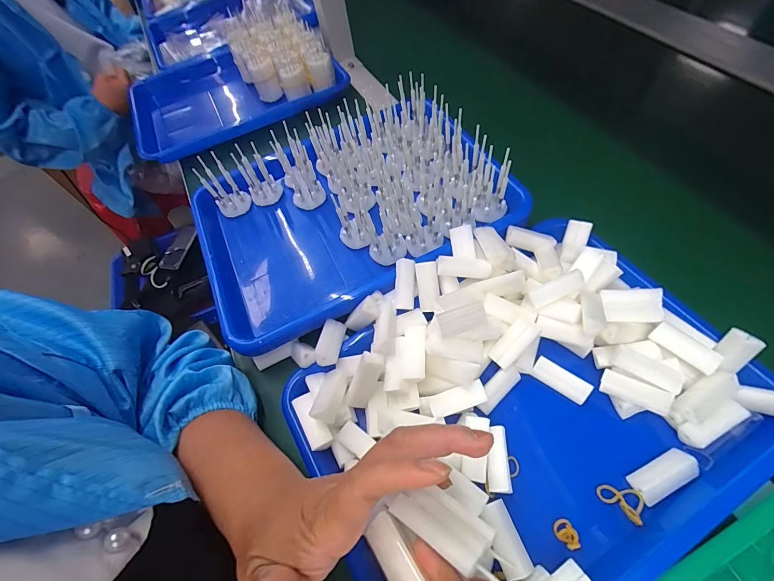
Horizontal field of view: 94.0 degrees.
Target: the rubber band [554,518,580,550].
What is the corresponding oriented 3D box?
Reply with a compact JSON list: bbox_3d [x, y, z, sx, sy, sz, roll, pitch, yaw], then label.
[{"bbox_3d":[0.127,0.172,0.254,0.014,0.005,0.018,-25,59,-7],"label":"rubber band"}]

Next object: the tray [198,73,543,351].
[{"bbox_3d":[-0.048,-0.099,0.396,0.328,0.096,0.238,-25,59,-7],"label":"tray"}]

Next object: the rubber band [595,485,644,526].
[{"bbox_3d":[0.167,0.153,0.259,0.029,0.004,0.022,-3,45,26],"label":"rubber band"}]

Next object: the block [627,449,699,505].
[{"bbox_3d":[0.201,0.135,0.261,0.046,0.011,0.022,-30,60,-1],"label":"block"}]

